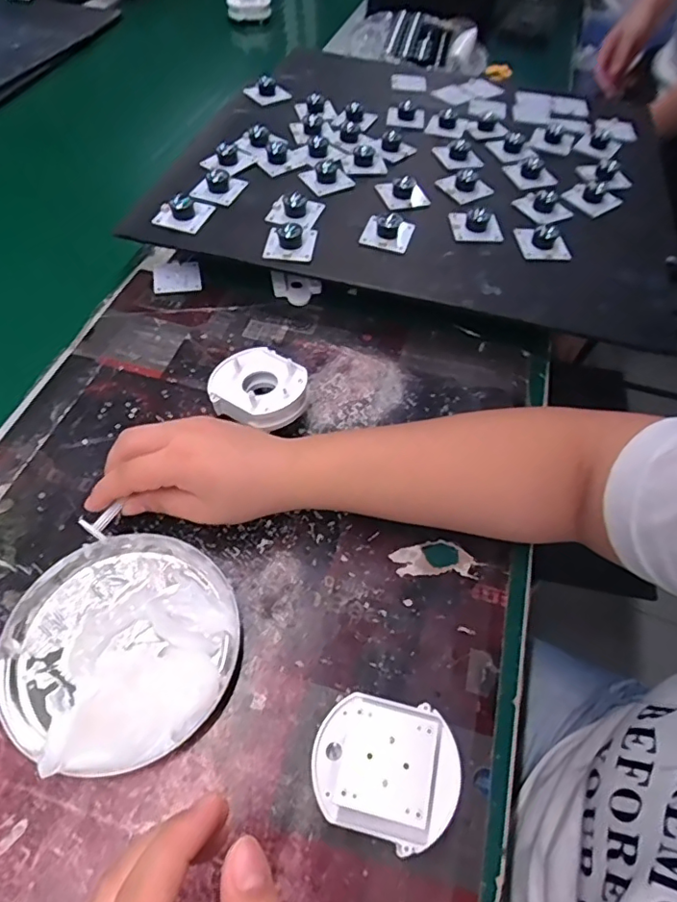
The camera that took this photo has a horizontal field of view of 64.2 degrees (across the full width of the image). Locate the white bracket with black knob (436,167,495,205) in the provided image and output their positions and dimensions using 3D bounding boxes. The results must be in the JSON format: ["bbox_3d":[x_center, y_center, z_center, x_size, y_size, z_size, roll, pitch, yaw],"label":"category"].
[{"bbox_3d":[0.125,-0.266,0.540,0.040,0.017,0.044,-23,60,-18],"label":"white bracket with black knob"}]

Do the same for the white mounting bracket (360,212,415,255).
[{"bbox_3d":[0.046,-0.204,0.487,0.043,0.022,0.043,19,56,10],"label":"white mounting bracket"}]

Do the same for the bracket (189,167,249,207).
[{"bbox_3d":[-0.115,-0.260,0.524,0.042,0.015,0.052,21,57,11],"label":"bracket"}]

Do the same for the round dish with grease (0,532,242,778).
[{"bbox_3d":[-0.123,0.106,0.303,0.126,0.029,0.125,3,54,-4],"label":"round dish with grease"}]

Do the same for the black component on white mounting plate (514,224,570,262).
[{"bbox_3d":[0.186,-0.191,0.488,0.042,0.022,0.035,3,55,-1],"label":"black component on white mounting plate"}]

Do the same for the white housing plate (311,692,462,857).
[{"bbox_3d":[0.022,0.156,0.266,0.068,0.043,0.059,9,54,1],"label":"white housing plate"}]

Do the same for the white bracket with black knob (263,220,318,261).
[{"bbox_3d":[-0.042,-0.189,0.473,0.043,0.019,0.047,8,55,2],"label":"white bracket with black knob"}]

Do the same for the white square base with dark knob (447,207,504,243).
[{"bbox_3d":[0.129,-0.212,0.497,0.043,0.021,0.042,-1,55,-4],"label":"white square base with dark knob"}]

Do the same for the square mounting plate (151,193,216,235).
[{"bbox_3d":[-0.141,-0.223,0.492,0.043,0.018,0.048,20,57,10],"label":"square mounting plate"}]

